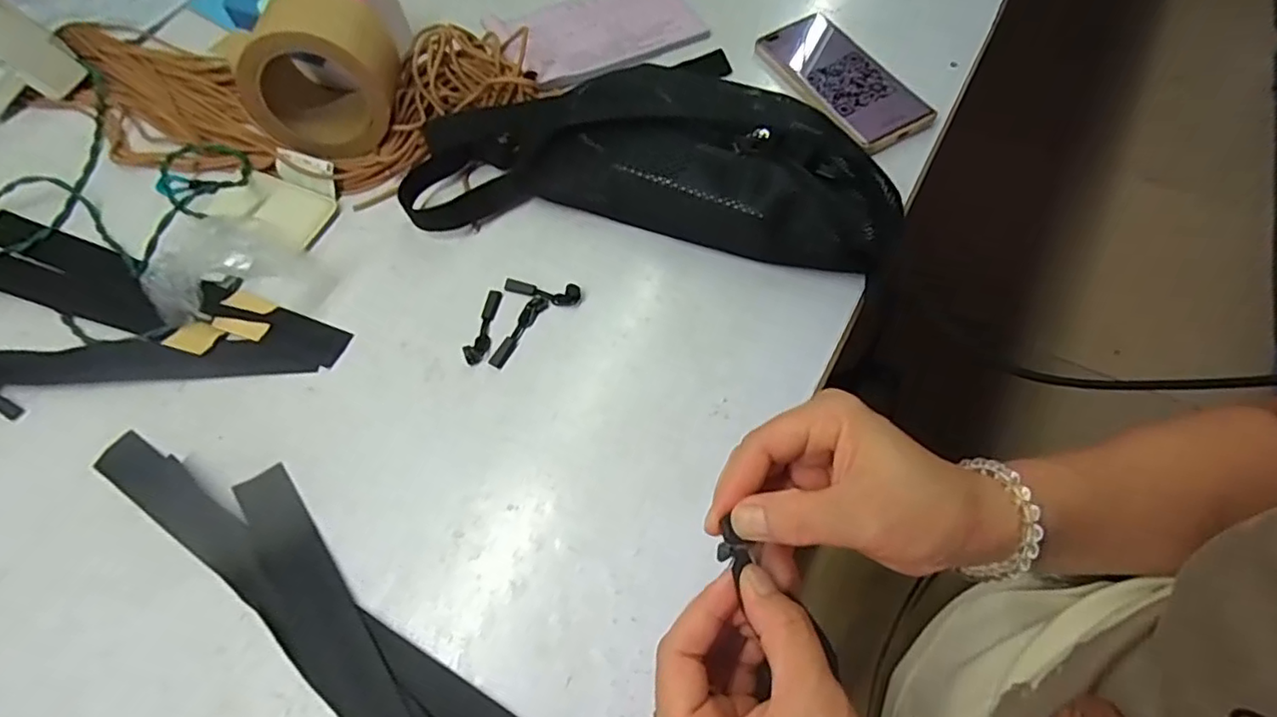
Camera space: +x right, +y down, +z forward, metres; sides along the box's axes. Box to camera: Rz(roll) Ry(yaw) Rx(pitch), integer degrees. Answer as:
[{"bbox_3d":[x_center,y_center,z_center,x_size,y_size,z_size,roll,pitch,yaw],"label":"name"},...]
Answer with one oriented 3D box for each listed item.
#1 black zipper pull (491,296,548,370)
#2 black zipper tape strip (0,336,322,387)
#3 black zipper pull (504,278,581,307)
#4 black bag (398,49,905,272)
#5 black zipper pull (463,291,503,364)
[{"bbox_3d":[-0.087,-0.021,0.432,0.014,0.004,0.061,28,67,15],"label":"black zipper pull"},{"bbox_3d":[-0.402,0.005,0.429,0.338,0.004,0.034,-3,62,0],"label":"black zipper tape strip"},{"bbox_3d":[-0.072,-0.050,0.443,0.058,0.005,0.016,10,63,7],"label":"black zipper pull"},{"bbox_3d":[0.004,-0.163,0.462,0.357,0.077,0.157,7,63,6],"label":"black bag"},{"bbox_3d":[-0.111,-0.024,0.433,0.014,0.007,0.062,10,63,7],"label":"black zipper pull"}]

